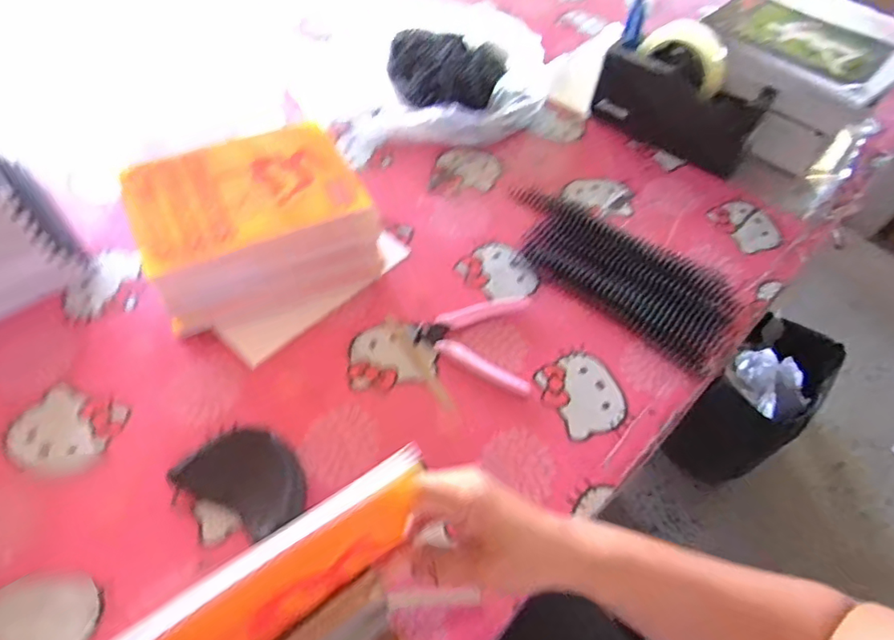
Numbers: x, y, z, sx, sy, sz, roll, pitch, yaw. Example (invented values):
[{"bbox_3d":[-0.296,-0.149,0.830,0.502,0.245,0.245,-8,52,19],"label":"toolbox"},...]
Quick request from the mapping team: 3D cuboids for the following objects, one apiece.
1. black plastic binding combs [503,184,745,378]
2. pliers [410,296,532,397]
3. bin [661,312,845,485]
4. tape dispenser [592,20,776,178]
[{"bbox_3d":[0.175,-0.061,0.560,0.257,0.027,0.118,36,60,20],"label":"black plastic binding combs"},{"bbox_3d":[0.024,0.015,0.498,0.107,0.006,0.106,7,54,0],"label":"pliers"},{"bbox_3d":[0.695,0.181,1.222,0.178,0.272,0.320,40,61,22],"label":"bin"},{"bbox_3d":[0.284,-0.275,0.658,0.197,0.128,0.060,29,58,16],"label":"tape dispenser"}]

